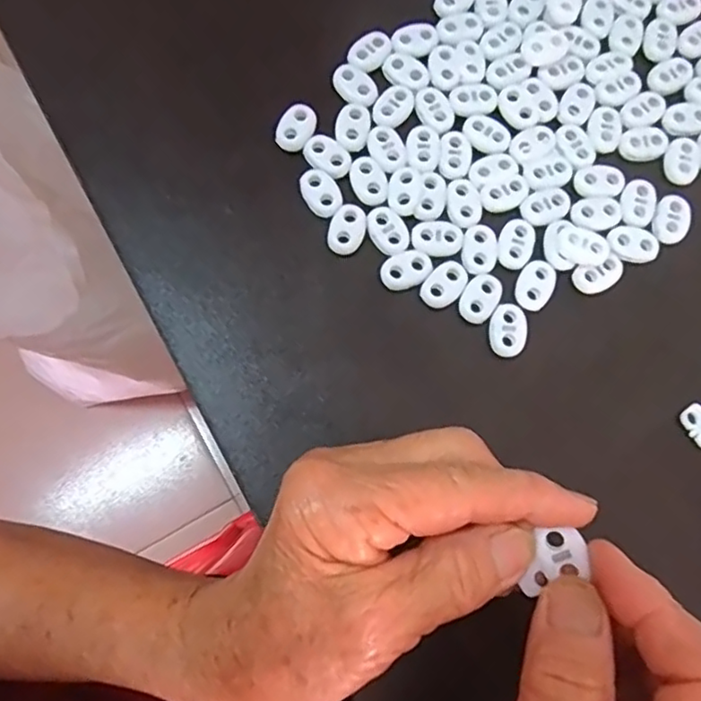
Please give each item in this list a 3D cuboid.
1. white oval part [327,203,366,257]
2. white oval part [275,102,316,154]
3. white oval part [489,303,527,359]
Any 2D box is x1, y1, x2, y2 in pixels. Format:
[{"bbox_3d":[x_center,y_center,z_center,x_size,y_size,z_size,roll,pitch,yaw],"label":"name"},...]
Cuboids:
[{"bbox_3d":[-0.001,-0.053,0.273,0.014,0.004,0.023,16,77,1],"label":"white oval part"},{"bbox_3d":[-0.024,-0.100,0.282,0.014,0.004,0.023,28,78,4],"label":"white oval part"},{"bbox_3d":[0.067,-0.008,0.269,0.016,0.004,0.023,13,77,1],"label":"white oval part"}]

